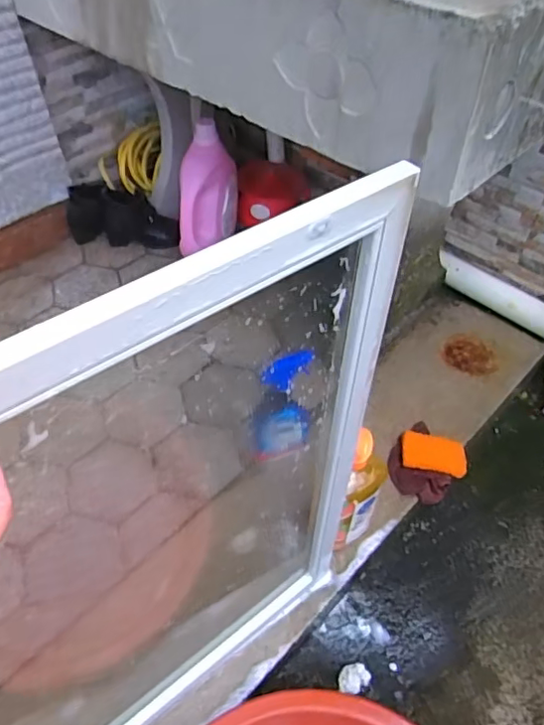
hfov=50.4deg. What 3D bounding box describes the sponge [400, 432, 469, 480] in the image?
[{"bbox_3d":[0.332,0.186,1.184,0.128,0.017,0.079,6,65,13],"label":"sponge"}]

